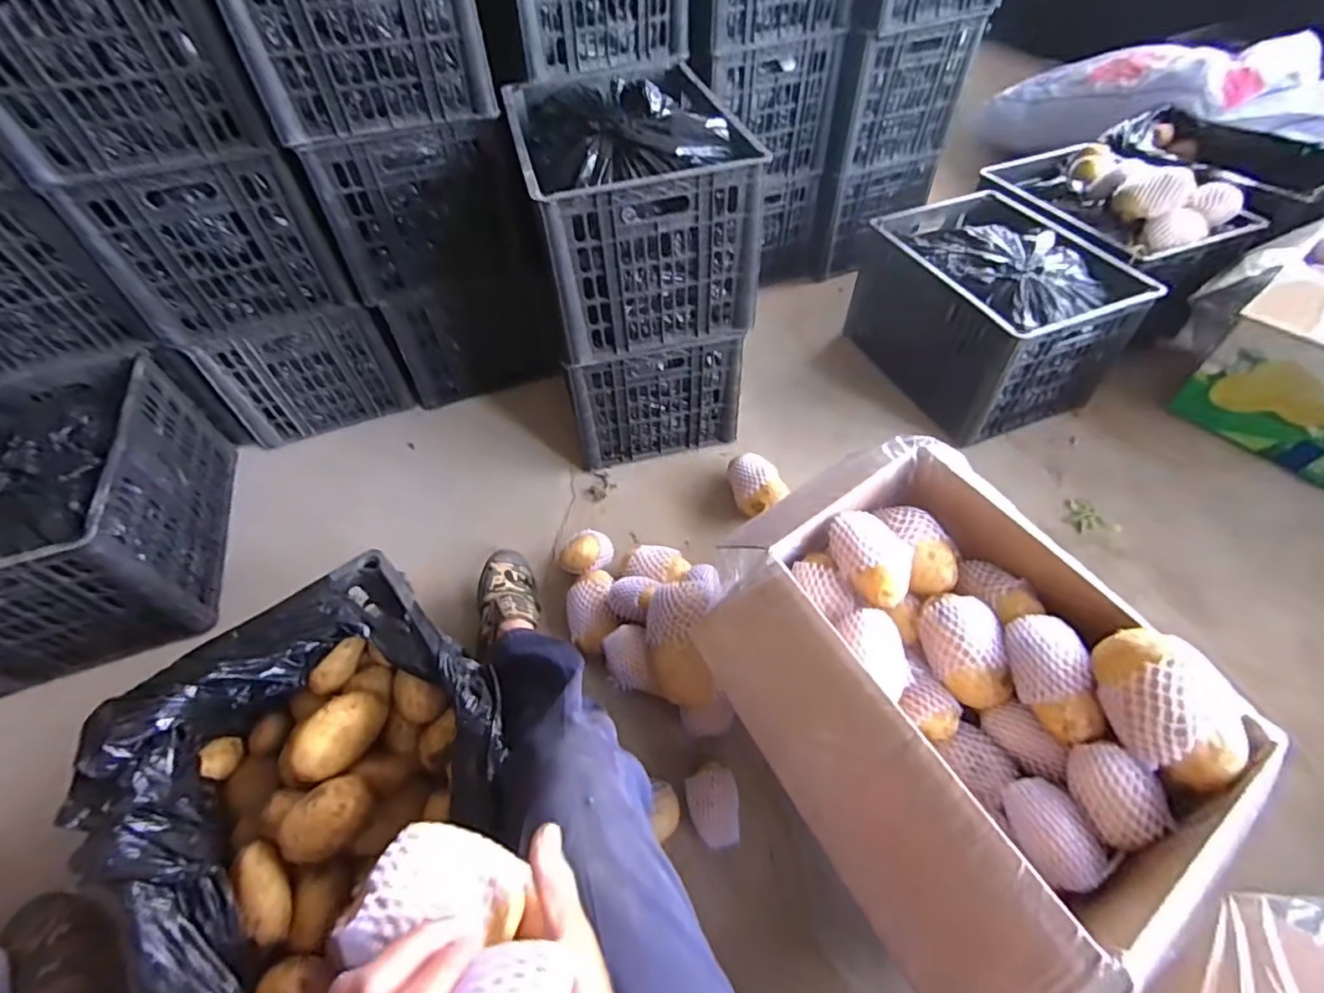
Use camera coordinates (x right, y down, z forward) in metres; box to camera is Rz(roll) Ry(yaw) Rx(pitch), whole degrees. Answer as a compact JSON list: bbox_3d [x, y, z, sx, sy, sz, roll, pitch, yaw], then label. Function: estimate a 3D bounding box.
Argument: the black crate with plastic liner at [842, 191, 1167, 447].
[{"bbox_3d":[0.678,-0.403,1.233,0.322,0.279,0.473,-19,54,-12],"label":"black crate with plastic liner"}]

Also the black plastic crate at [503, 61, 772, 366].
[{"bbox_3d":[-0.064,-0.533,1.022,0.339,0.303,0.463,-13,53,-8],"label":"black plastic crate"}]

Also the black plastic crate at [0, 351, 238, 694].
[{"bbox_3d":[-1.053,0.034,1.019,0.365,0.295,0.460,-17,54,-11],"label":"black plastic crate"}]

